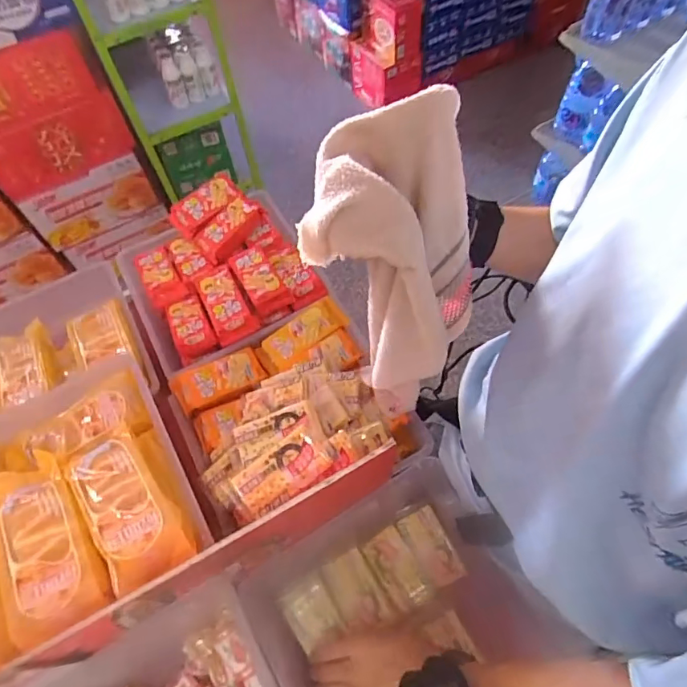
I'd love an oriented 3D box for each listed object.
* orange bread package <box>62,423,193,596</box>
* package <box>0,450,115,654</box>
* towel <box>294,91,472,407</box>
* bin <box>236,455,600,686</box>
[{"bbox_3d":[-0.231,0.161,0.517,0.095,0.046,0.183,-31,62,-13],"label":"orange bread package"},{"bbox_3d":[-0.310,0.200,0.509,0.092,0.040,0.195,-30,62,-13],"label":"package"},{"bbox_3d":[0.041,-0.072,0.395,0.121,0.205,0.119,-26,61,-11],"label":"towel"},{"bbox_3d":[0.073,0.346,0.590,0.288,0.119,0.287,-31,62,-13],"label":"bin"}]

